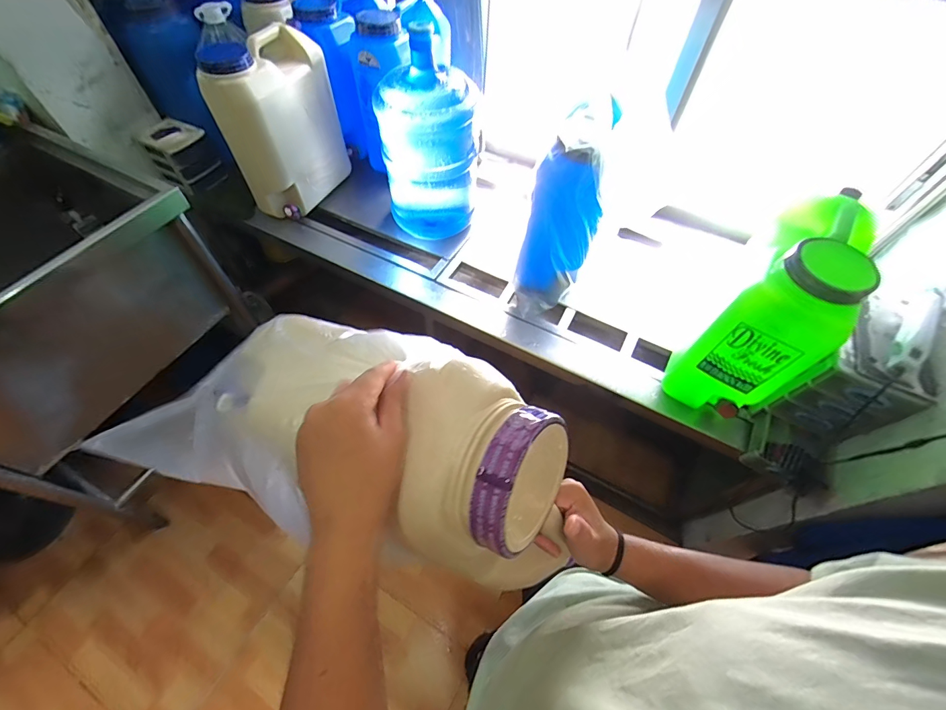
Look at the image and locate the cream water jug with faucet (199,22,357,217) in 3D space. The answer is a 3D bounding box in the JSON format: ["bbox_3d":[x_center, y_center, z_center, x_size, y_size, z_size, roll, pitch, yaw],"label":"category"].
[{"bbox_3d":[-0.532,-0.664,1.145,0.153,0.413,0.335,21,59,11],"label":"cream water jug with faucet"}]

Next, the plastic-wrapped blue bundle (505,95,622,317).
[{"bbox_3d":[0.194,-0.273,0.913,0.160,0.460,0.096,8,58,4],"label":"plastic-wrapped blue bundle"}]

